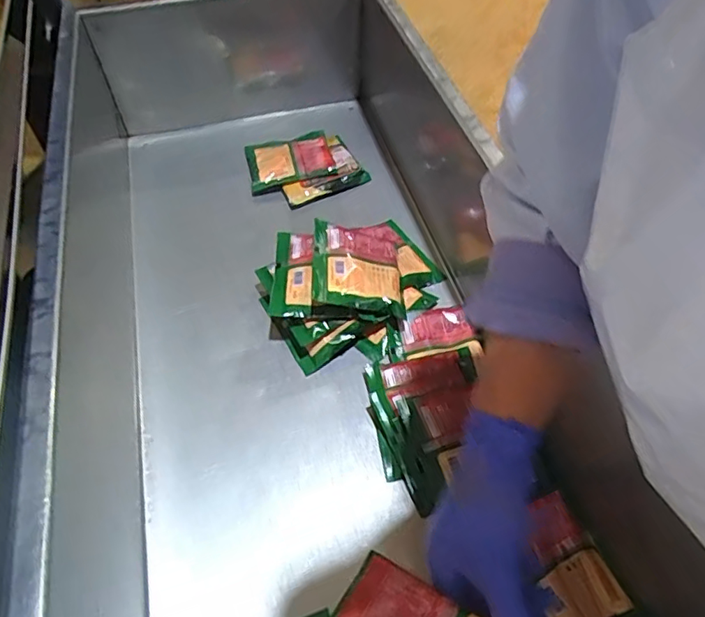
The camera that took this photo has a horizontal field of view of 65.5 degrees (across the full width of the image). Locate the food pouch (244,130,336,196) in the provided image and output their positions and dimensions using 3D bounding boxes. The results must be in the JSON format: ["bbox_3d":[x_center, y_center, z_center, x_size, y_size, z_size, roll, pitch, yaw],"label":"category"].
[{"bbox_3d":[-0.113,-0.267,0.984,0.148,0.036,0.137,-10,54,-7],"label":"food pouch"}]

